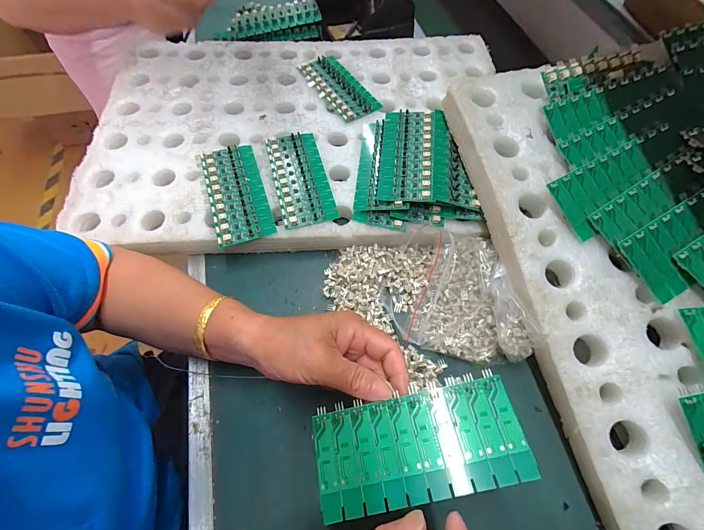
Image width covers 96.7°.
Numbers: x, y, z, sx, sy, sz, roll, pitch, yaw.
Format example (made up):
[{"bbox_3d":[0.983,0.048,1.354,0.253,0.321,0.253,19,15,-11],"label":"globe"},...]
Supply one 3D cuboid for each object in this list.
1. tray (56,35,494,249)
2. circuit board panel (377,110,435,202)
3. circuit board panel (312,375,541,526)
[{"bbox_3d":[-0.069,-0.189,0.424,0.519,0.026,0.363,-3,66,-3],"label":"tray"},{"bbox_3d":[0.065,-0.132,0.368,0.062,0.007,0.136,2,65,10],"label":"circuit board panel"},{"bbox_3d":[0.044,0.122,0.212,0.138,0.011,0.061,-14,67,2],"label":"circuit board panel"}]

